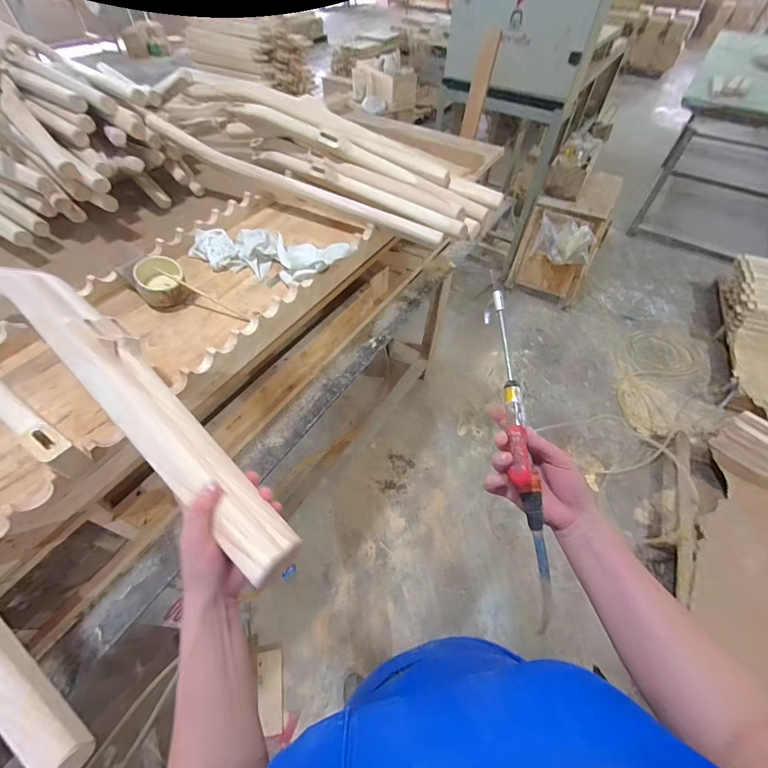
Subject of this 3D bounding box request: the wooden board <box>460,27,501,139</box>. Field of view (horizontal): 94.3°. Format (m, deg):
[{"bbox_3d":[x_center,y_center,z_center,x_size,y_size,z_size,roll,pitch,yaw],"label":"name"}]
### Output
[{"bbox_3d":[0.308,-0.954,1.163,0.069,0.297,0.019,39,59,21],"label":"wooden board"}]

